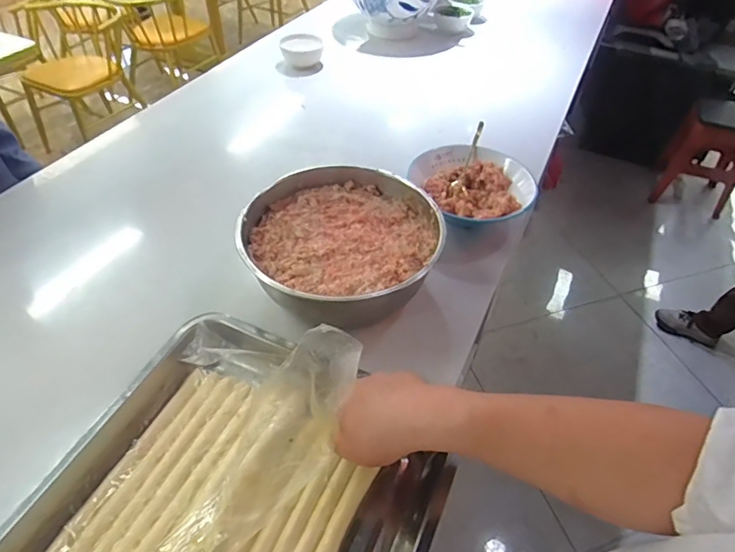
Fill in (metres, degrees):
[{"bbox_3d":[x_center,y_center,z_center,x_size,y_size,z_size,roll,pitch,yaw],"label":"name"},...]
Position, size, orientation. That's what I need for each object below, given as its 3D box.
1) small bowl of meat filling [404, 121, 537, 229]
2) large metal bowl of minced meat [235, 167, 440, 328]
[{"bbox_3d":[0.168,-0.140,0.769,0.157,0.065,0.171,1,46,-1],"label":"small bowl of meat filling"},{"bbox_3d":[-0.033,-0.046,0.638,0.258,0.081,0.241,1,46,-1],"label":"large metal bowl of minced meat"}]

